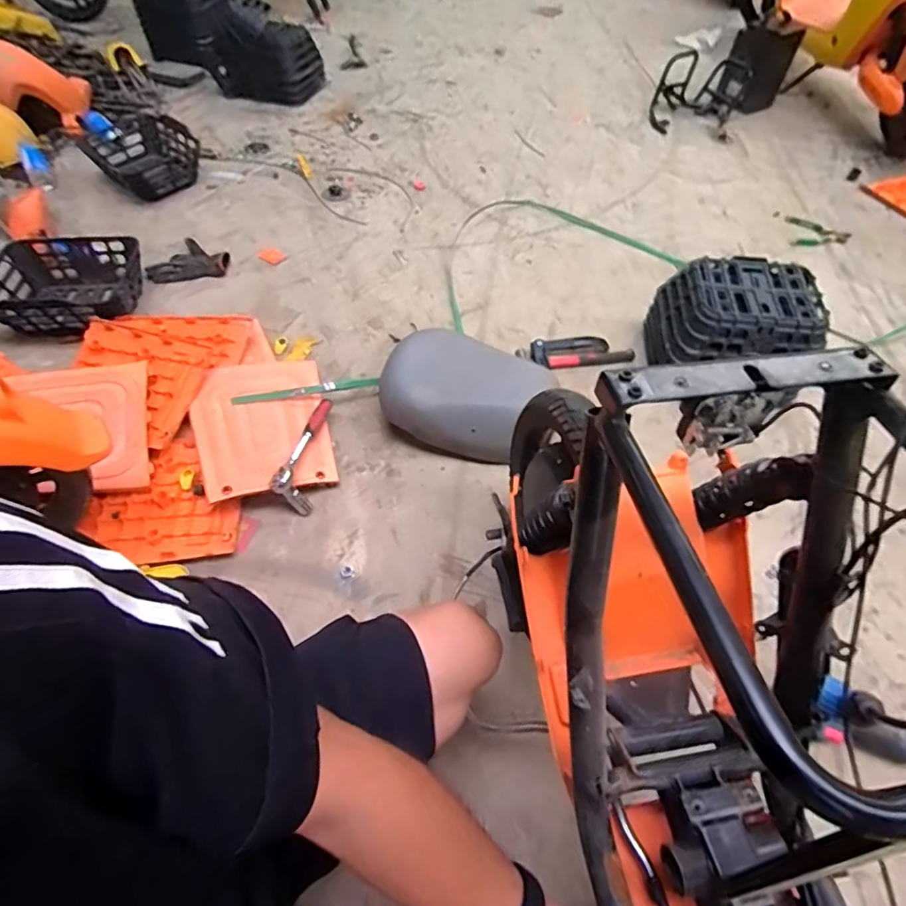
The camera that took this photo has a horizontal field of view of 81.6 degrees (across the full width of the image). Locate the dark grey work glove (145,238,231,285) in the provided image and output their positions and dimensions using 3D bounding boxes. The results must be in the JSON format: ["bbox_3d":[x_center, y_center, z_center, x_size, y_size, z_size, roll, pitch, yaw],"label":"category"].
[{"bbox_3d":[-0.705,-0.511,1.403,0.201,0.032,0.136,-15,58,-12],"label":"dark grey work glove"}]

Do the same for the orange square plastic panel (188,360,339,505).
[{"bbox_3d":[-0.383,-0.060,1.054,0.248,0.028,0.324,-11,56,-18],"label":"orange square plastic panel"}]

